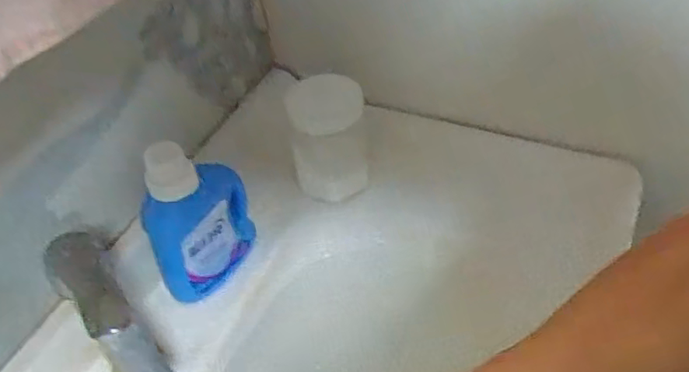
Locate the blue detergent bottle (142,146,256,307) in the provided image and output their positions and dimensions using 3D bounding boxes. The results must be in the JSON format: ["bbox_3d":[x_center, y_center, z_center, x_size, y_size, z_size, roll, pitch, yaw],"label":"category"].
[{"bbox_3d":[-0.146,0.028,0.610,0.113,0.181,0.053,-28,49,-21],"label":"blue detergent bottle"}]

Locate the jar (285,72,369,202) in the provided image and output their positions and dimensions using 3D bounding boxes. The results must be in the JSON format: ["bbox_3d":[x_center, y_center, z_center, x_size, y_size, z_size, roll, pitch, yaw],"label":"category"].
[{"bbox_3d":[-0.017,-0.057,0.718,0.089,0.114,0.086,-8,45,-3],"label":"jar"}]

